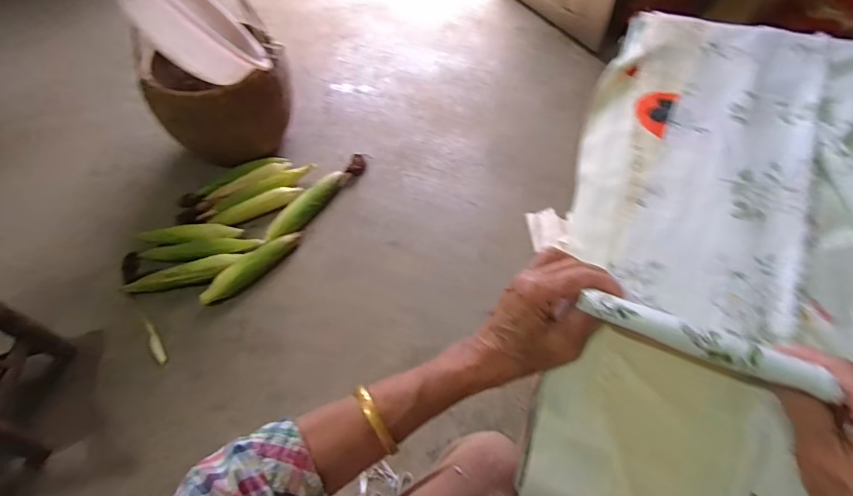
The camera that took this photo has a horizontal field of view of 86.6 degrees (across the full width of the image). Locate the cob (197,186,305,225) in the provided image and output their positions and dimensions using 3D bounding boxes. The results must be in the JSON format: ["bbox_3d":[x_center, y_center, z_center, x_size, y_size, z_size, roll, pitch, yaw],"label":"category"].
[{"bbox_3d":[-0.494,-0.118,1.279,0.287,0.041,0.063,-15,54,-9],"label":"cob"}]

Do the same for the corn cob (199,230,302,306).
[{"bbox_3d":[-0.448,0.047,1.174,0.056,0.061,0.286,36,62,25],"label":"corn cob"}]

